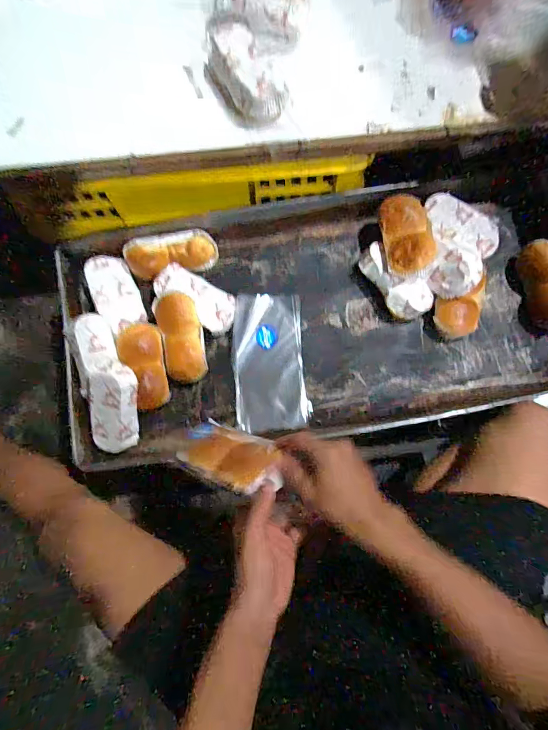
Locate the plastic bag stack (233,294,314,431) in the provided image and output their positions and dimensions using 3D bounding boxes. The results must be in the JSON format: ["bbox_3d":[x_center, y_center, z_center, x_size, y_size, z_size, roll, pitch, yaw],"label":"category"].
[{"bbox_3d":[-0.008,-0.006,0.650,0.116,0.024,0.218,-6,81,0],"label":"plastic bag stack"}]

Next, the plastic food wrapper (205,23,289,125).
[{"bbox_3d":[-0.042,-0.402,0.562,0.082,0.054,0.142,-30,82,-4],"label":"plastic food wrapper"}]

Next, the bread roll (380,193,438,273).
[{"bbox_3d":[0.209,-0.206,0.623,0.069,0.054,0.128,-5,81,0],"label":"bread roll"}]

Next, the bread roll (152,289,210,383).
[{"bbox_3d":[-0.143,-0.043,0.617,0.063,0.038,0.135,-12,103,-1],"label":"bread roll"}]

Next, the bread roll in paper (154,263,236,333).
[{"bbox_3d":[-0.126,-0.107,0.649,0.136,0.046,0.064,30,83,5],"label":"bread roll in paper"}]

